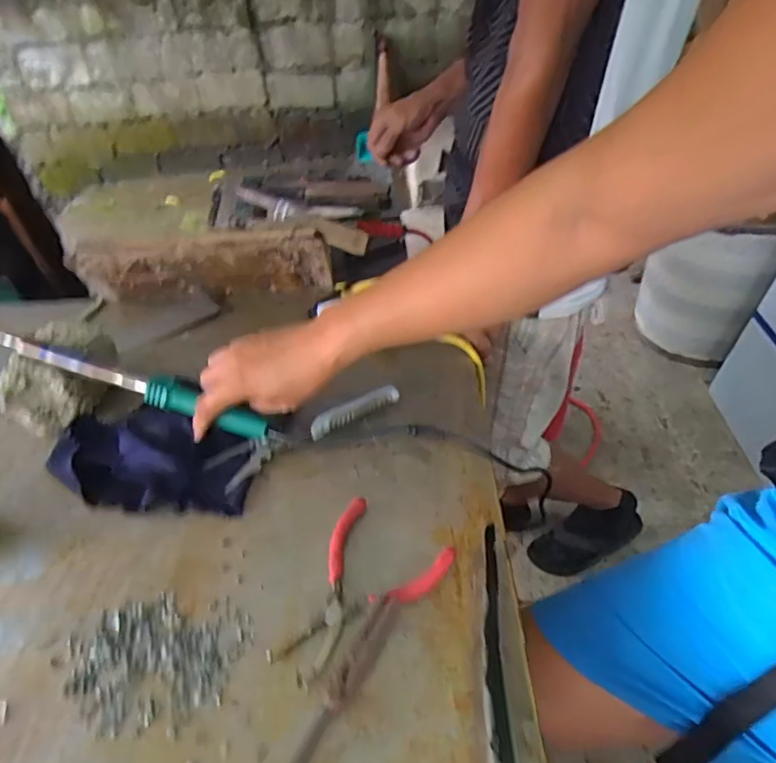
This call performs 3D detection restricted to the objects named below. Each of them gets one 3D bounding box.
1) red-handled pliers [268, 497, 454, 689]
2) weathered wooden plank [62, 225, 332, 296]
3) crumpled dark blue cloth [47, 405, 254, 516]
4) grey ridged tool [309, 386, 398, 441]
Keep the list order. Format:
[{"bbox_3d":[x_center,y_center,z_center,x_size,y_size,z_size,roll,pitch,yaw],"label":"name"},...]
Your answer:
[{"bbox_3d":[-0.026,0.165,0.449,0.097,0.013,0.145,24,49,29],"label":"red-handled pliers"},{"bbox_3d":[-0.238,-0.145,0.745,0.323,0.105,0.032,-6,42,0],"label":"weathered wooden plank"},{"bbox_3d":[-0.227,0.075,0.558,0.201,0.029,0.103,5,43,12],"label":"crumpled dark blue cloth"},{"bbox_3d":[-0.035,0.029,0.590,0.097,0.016,0.019,-23,44,-18],"label":"grey ridged tool"}]

